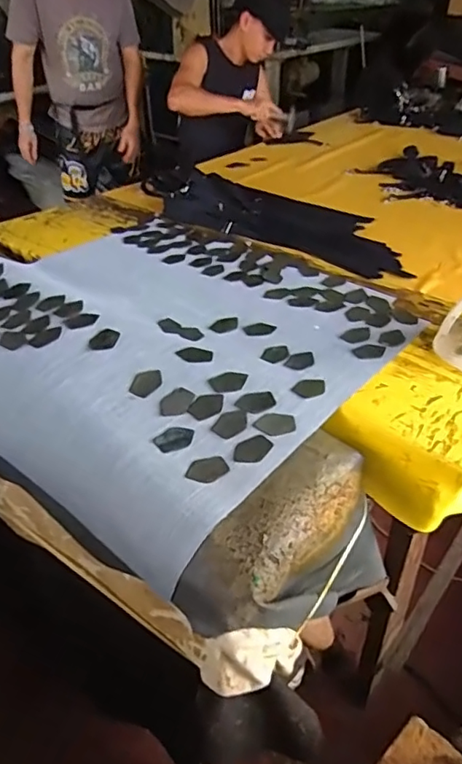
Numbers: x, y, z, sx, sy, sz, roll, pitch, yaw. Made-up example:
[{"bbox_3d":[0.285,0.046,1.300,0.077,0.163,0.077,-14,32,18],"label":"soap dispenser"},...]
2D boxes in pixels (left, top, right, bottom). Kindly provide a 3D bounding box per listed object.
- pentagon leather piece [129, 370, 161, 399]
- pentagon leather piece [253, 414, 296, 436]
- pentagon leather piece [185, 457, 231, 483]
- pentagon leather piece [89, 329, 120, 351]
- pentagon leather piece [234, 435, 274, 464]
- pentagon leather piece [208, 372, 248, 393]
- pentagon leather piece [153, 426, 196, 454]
[{"bbox_3d":[-0.123,0.001,0.807,0.040,0.004,0.058,21,46,15],"label":"pentagon leather piece"},{"bbox_3d":[0.061,0.058,0.761,0.056,0.006,0.036,-7,39,-8],"label":"pentagon leather piece"},{"bbox_3d":[-0.030,0.113,0.706,0.054,0.004,0.038,-17,48,-26],"label":"pentagon leather piece"},{"bbox_3d":[-0.199,-0.065,0.866,0.039,0.010,0.054,7,39,10],"label":"pentagon leather piece"},{"bbox_3d":[0.028,0.091,0.732,0.054,0.006,0.037,-24,44,-26],"label":"pentagon leather piece"},{"bbox_3d":[-0.002,-0.001,0.817,0.056,0.004,0.041,-24,44,-26],"label":"pentagon leather piece"},{"bbox_3d":[-0.075,0.075,0.741,0.055,0.008,0.037,-26,45,-28],"label":"pentagon leather piece"}]

